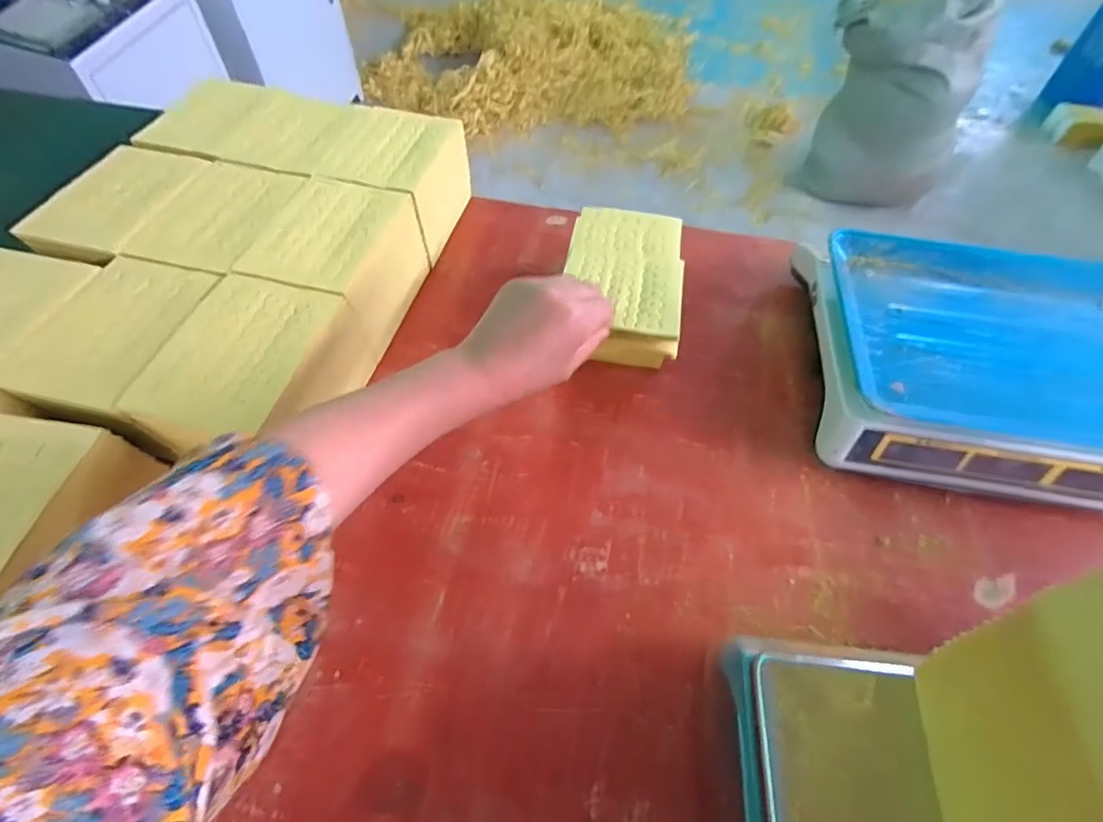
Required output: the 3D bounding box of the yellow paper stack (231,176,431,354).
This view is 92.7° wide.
[{"bbox_3d":[-0.230,-0.158,0.585,0.123,0.108,0.161,12,57,6],"label":"yellow paper stack"}]

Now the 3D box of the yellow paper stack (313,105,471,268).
[{"bbox_3d":[-0.201,-0.293,0.673,0.146,0.112,0.160,11,57,6],"label":"yellow paper stack"}]

